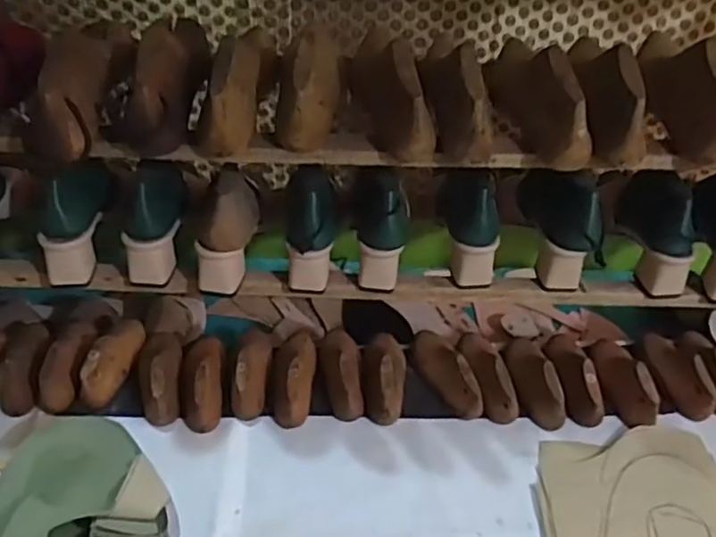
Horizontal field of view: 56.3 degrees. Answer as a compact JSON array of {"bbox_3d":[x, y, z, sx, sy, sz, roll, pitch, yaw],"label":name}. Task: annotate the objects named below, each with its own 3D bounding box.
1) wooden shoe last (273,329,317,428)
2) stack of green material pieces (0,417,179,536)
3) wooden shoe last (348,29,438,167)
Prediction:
[{"bbox_3d":[-0.078,0.121,0.804,0.051,0.056,0.138,3,40,1],"label":"wooden shoe last"},{"bbox_3d":[-0.285,0.233,0.663,0.175,0.059,0.198,-18,44,-23],"label":"stack of green material pieces"},{"bbox_3d":[0.034,-0.195,0.707,0.058,0.082,0.191,-7,41,-11],"label":"wooden shoe last"}]

